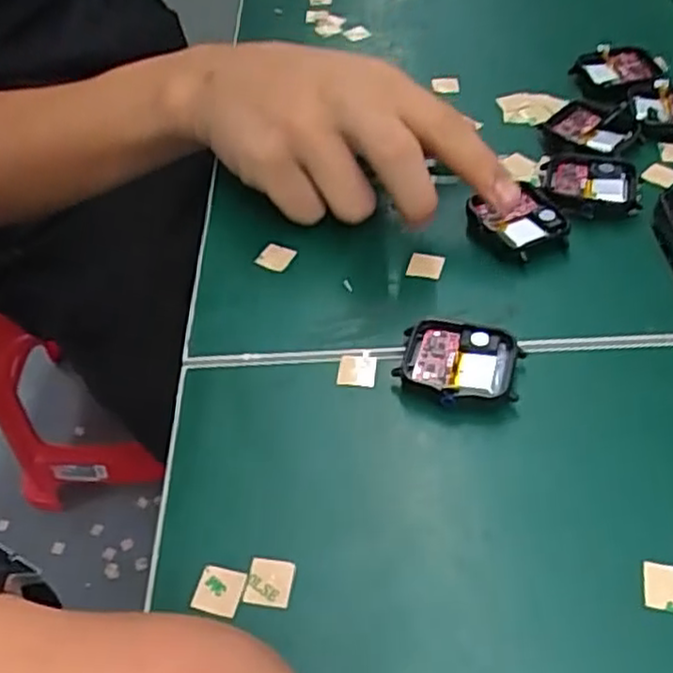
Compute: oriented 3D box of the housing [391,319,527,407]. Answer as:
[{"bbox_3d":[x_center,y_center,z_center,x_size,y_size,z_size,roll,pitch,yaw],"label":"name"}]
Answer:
[{"bbox_3d":[0.049,0.012,0.292,0.047,0.012,0.038,11,52,14],"label":"housing"}]

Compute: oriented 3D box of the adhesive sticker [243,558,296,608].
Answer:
[{"bbox_3d":[-0.023,0.083,0.244,0.016,0.004,0.015,6,51,10],"label":"adhesive sticker"}]

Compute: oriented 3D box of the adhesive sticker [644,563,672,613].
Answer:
[{"bbox_3d":[0.109,0.082,0.234,0.016,0.004,0.015,7,51,11],"label":"adhesive sticker"}]

